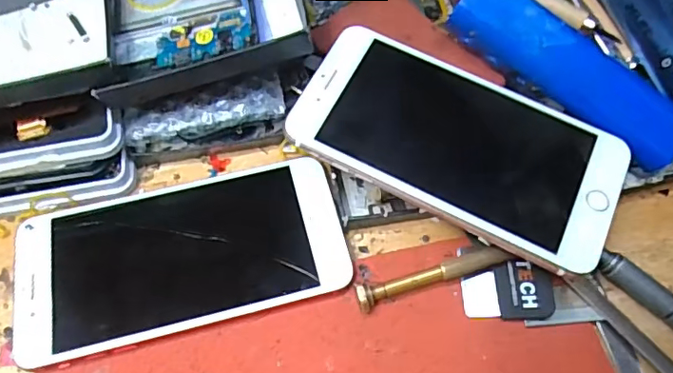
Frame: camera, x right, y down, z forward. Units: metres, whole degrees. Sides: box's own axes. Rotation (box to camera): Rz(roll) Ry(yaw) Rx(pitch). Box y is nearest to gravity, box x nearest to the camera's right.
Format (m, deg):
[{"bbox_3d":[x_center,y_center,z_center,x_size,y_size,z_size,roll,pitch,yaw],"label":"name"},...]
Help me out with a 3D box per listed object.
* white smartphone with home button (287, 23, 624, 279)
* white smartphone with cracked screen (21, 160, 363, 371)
[{"bbox_3d":[0.058,-0.022,0.257,0.153,0.005,0.077,25,69,8],"label":"white smartphone with home button"},{"bbox_3d":[-0.075,0.032,0.262,0.153,0.009,0.079,-13,61,-9],"label":"white smartphone with cracked screen"}]

